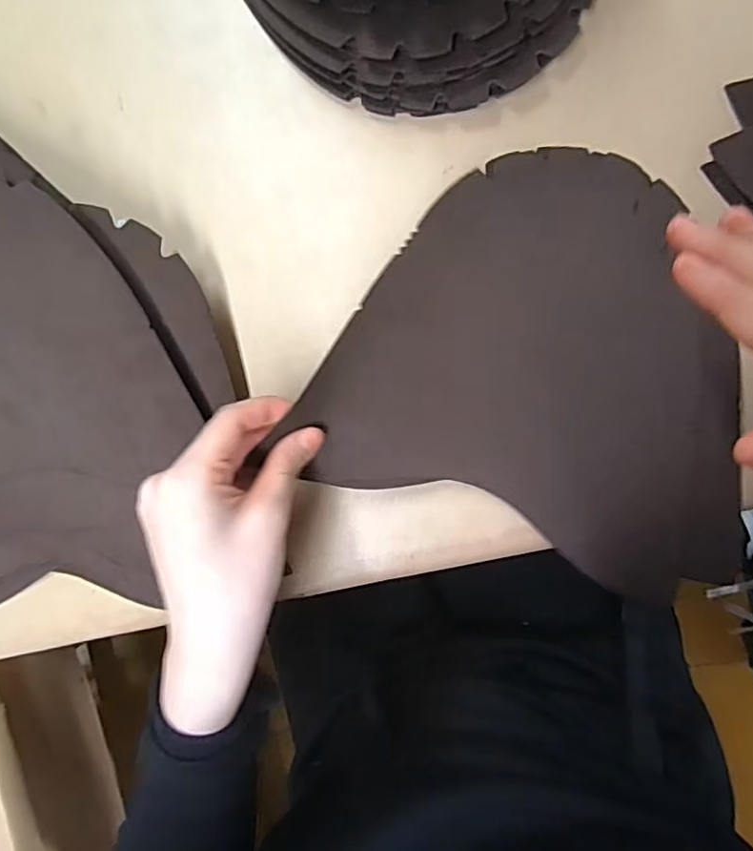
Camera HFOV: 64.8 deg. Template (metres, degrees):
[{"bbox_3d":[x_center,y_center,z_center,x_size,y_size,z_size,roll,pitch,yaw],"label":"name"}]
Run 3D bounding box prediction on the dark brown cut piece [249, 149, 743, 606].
[{"bbox_3d":[0.096,-0.036,0.312,0.227,0.036,0.203,21,95,7],"label":"dark brown cut piece"}]

